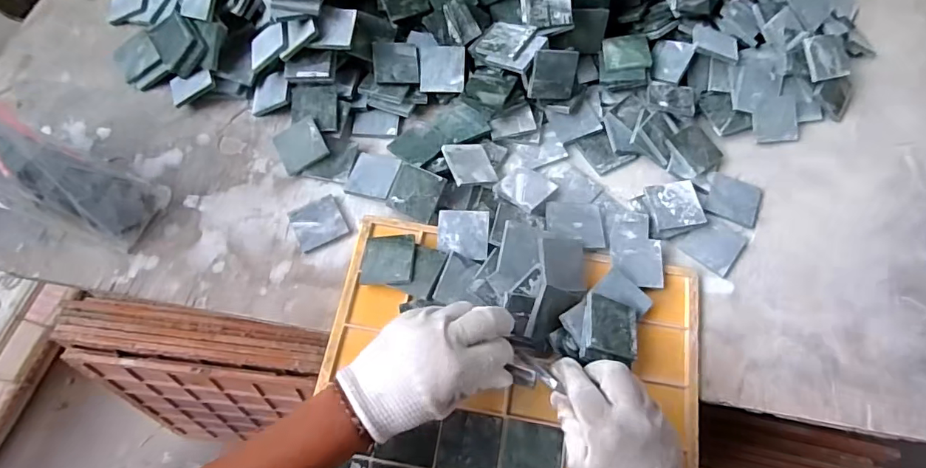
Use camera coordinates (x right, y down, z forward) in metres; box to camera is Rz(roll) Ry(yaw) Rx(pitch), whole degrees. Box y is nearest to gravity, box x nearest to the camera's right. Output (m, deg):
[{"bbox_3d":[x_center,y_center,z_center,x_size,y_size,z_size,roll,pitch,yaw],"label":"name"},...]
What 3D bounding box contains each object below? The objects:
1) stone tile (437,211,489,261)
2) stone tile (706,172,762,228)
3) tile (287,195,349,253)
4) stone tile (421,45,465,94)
[{"bbox_3d":[0.001,0.000,0.478,0.048,0.004,0.049,4,66,0],"label":"stone tile"},{"bbox_3d":[0.275,-0.038,0.508,0.055,0.009,0.053,24,68,9],"label":"stone tile"},{"bbox_3d":[-0.141,-0.011,0.488,0.048,0.006,0.046,-26,69,-12],"label":"tile"},{"bbox_3d":[-0.022,-0.178,0.539,0.048,0.005,0.048,2,97,4],"label":"stone tile"}]

